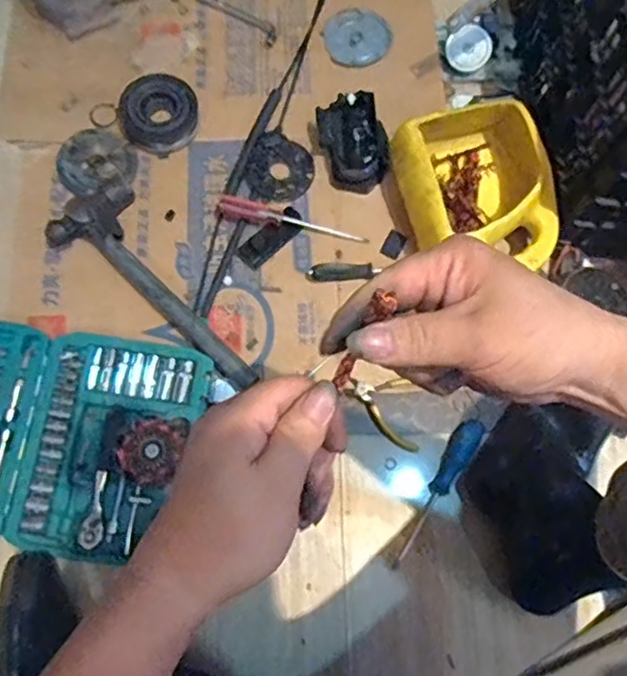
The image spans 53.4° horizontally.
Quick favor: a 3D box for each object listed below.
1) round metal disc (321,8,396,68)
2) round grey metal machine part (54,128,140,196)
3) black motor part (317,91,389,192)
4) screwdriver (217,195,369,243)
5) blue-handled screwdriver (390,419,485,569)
[{"bbox_3d":[0.065,-0.445,0.917,0.098,0.006,0.095,1,73,-2],"label":"round metal disc"},{"bbox_3d":[-0.296,-0.245,0.845,0.104,0.011,0.097,1,73,-2],"label":"round grey metal machine part"},{"bbox_3d":[0.052,-0.257,0.823,0.080,0.062,0.122,-14,73,-4],"label":"black motor part"},{"bbox_3d":[-0.028,-0.155,0.810,0.196,0.037,0.023,14,72,2],"label":"screwdriver"},{"bbox_3d":[0.142,0.178,0.731,0.031,0.025,0.191,33,74,8],"label":"blue-handled screwdriver"}]

